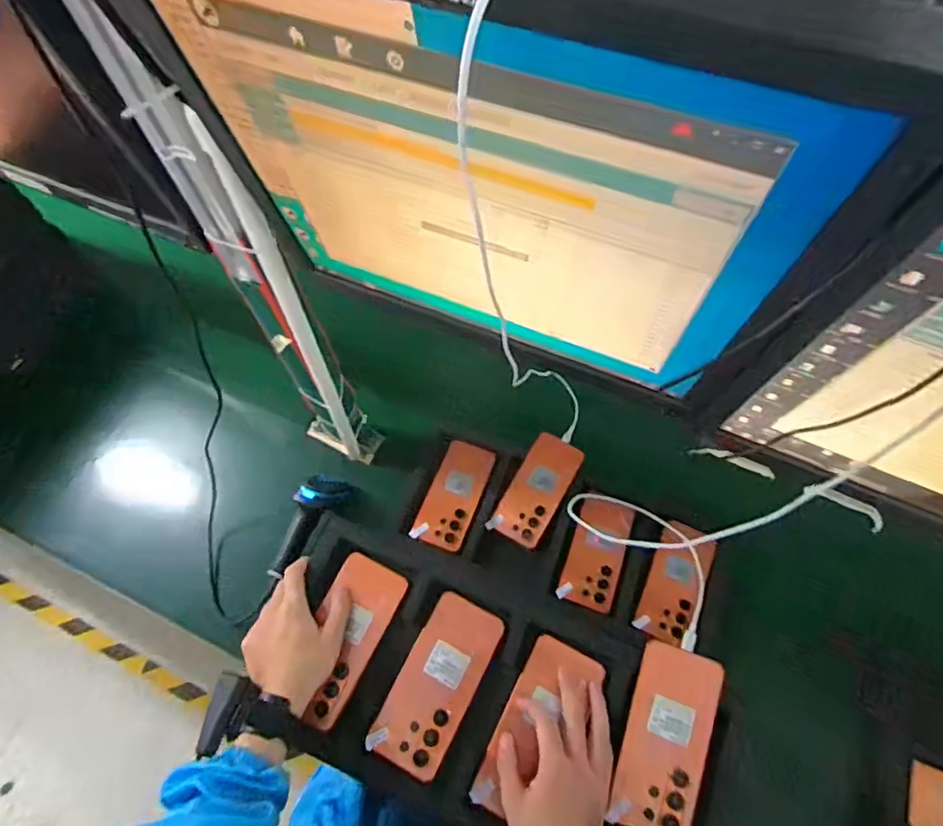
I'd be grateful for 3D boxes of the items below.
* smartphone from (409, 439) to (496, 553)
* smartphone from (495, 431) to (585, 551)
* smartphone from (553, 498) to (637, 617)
[{"bbox_3d":[-0.025,0.128,0.864,0.081,0.010,0.172,19,65,9],"label":"smartphone"},{"bbox_3d":[0.104,0.118,0.848,0.082,0.012,0.171,25,77,18],"label":"smartphone"},{"bbox_3d":[0.186,0.207,0.809,0.076,0.013,0.157,20,66,10],"label":"smartphone"}]

